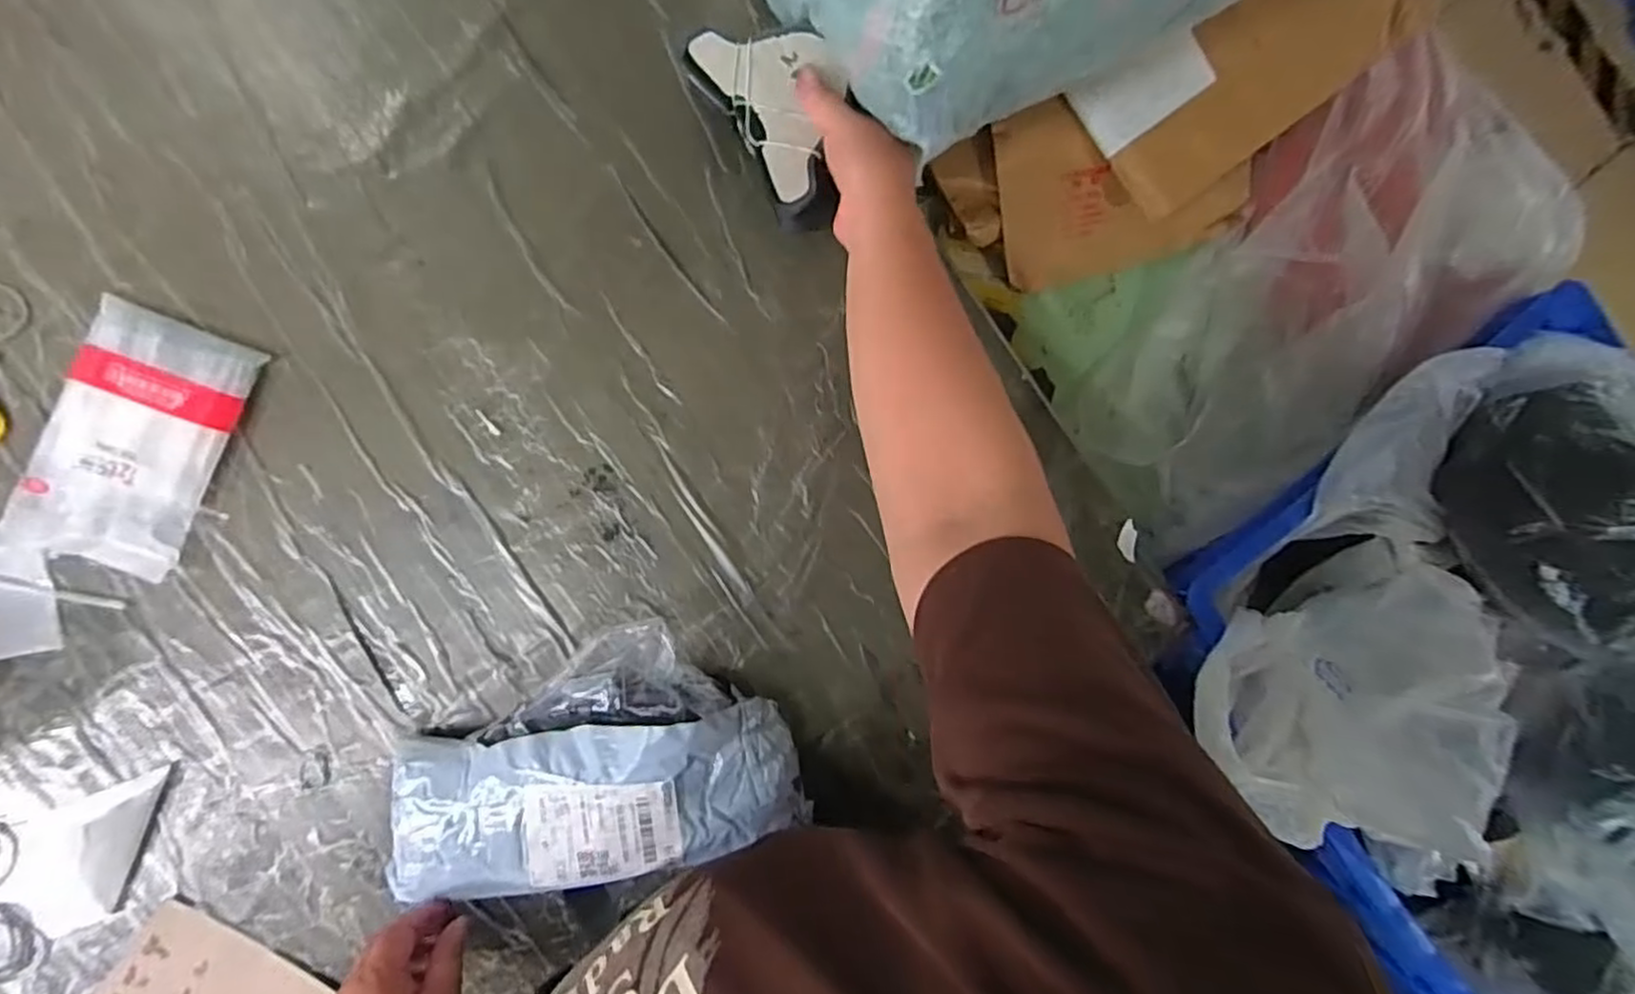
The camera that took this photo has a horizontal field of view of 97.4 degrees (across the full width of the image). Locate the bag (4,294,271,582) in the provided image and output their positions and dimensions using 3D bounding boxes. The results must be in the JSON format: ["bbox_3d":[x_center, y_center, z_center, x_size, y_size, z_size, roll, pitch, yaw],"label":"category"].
[{"bbox_3d":[-0.487,-0.041,0.512,0.110,0.022,0.178,21,86,-6],"label":"bag"}]

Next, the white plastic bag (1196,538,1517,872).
[{"bbox_3d":[0.360,0.149,0.509,0.101,0.184,0.207,13,87,-6],"label":"white plastic bag"}]

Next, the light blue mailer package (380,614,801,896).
[{"bbox_3d":[-0.161,0.191,0.521,0.285,0.071,0.177,-10,90,-7],"label":"light blue mailer package"}]

